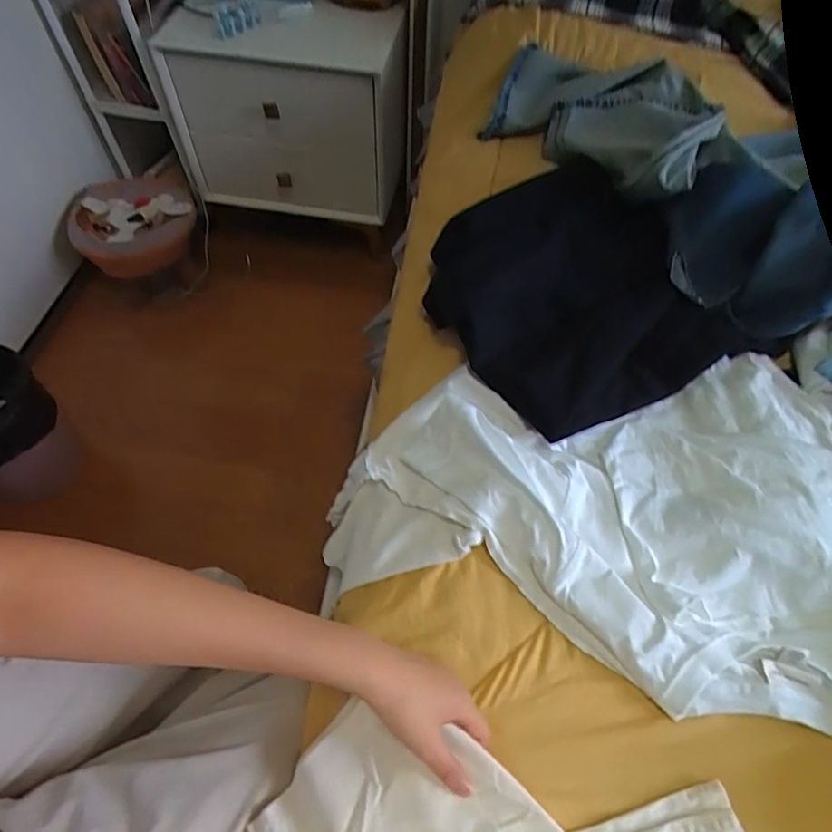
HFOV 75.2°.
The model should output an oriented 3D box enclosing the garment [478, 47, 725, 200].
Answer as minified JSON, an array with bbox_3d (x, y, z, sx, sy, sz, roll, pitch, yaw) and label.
[{"bbox_3d":[0.270,-0.429,0.769,0.215,0.105,0.363,-33,65,-21],"label":"garment"}]

